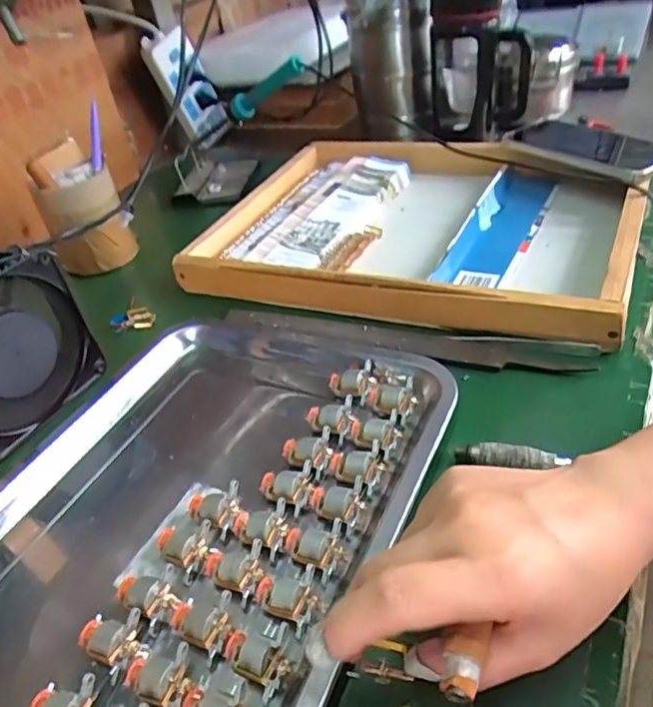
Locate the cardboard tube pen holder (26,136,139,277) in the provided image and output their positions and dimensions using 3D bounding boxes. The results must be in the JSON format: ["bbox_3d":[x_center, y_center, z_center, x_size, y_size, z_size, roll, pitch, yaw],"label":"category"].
[{"bbox_3d":[-0.263,-0.160,0.613,0.064,0.125,0.082,9,43,23],"label":"cardboard tube pen holder"}]

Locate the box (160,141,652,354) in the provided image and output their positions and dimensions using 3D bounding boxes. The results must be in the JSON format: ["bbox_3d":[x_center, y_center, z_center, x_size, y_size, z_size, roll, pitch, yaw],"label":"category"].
[{"bbox_3d":[0.089,-0.142,0.564,0.406,0.042,0.310,12,44,26],"label":"box"}]

